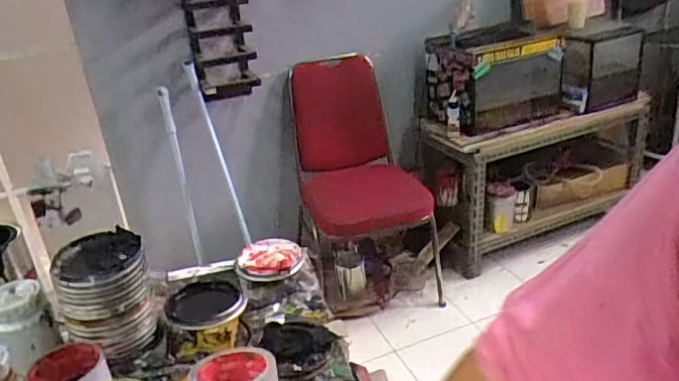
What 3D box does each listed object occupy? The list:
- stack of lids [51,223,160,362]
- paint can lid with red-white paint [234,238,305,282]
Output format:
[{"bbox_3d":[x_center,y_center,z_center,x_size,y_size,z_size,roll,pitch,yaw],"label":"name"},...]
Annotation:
[{"bbox_3d":[-0.282,0.126,0.689,0.106,0.129,0.097,-14,26,-17],"label":"stack of lids"},{"bbox_3d":[-0.110,0.107,0.894,0.101,0.022,0.097,-5,25,2],"label":"paint can lid with red-white paint"}]

